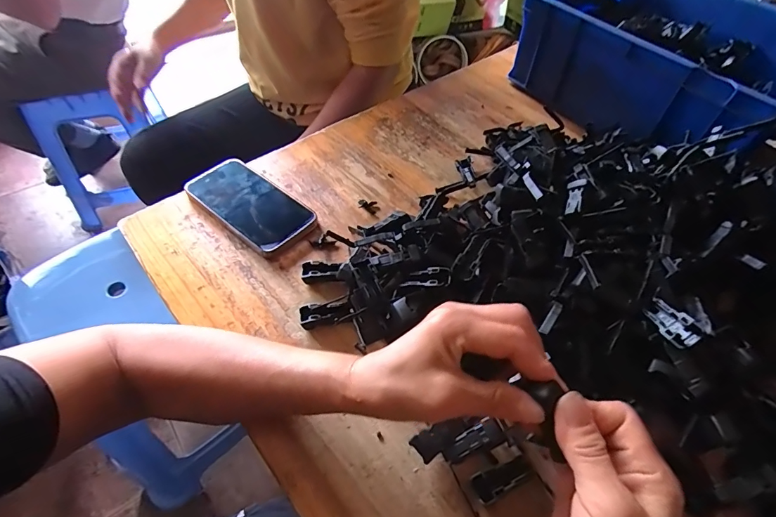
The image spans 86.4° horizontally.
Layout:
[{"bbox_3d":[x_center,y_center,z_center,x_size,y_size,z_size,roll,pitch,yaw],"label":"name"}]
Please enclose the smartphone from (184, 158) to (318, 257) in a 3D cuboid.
[{"bbox_3d":[-0.151,-0.064,0.455,0.149,0.016,0.079,35,60,22],"label":"smartphone"}]

